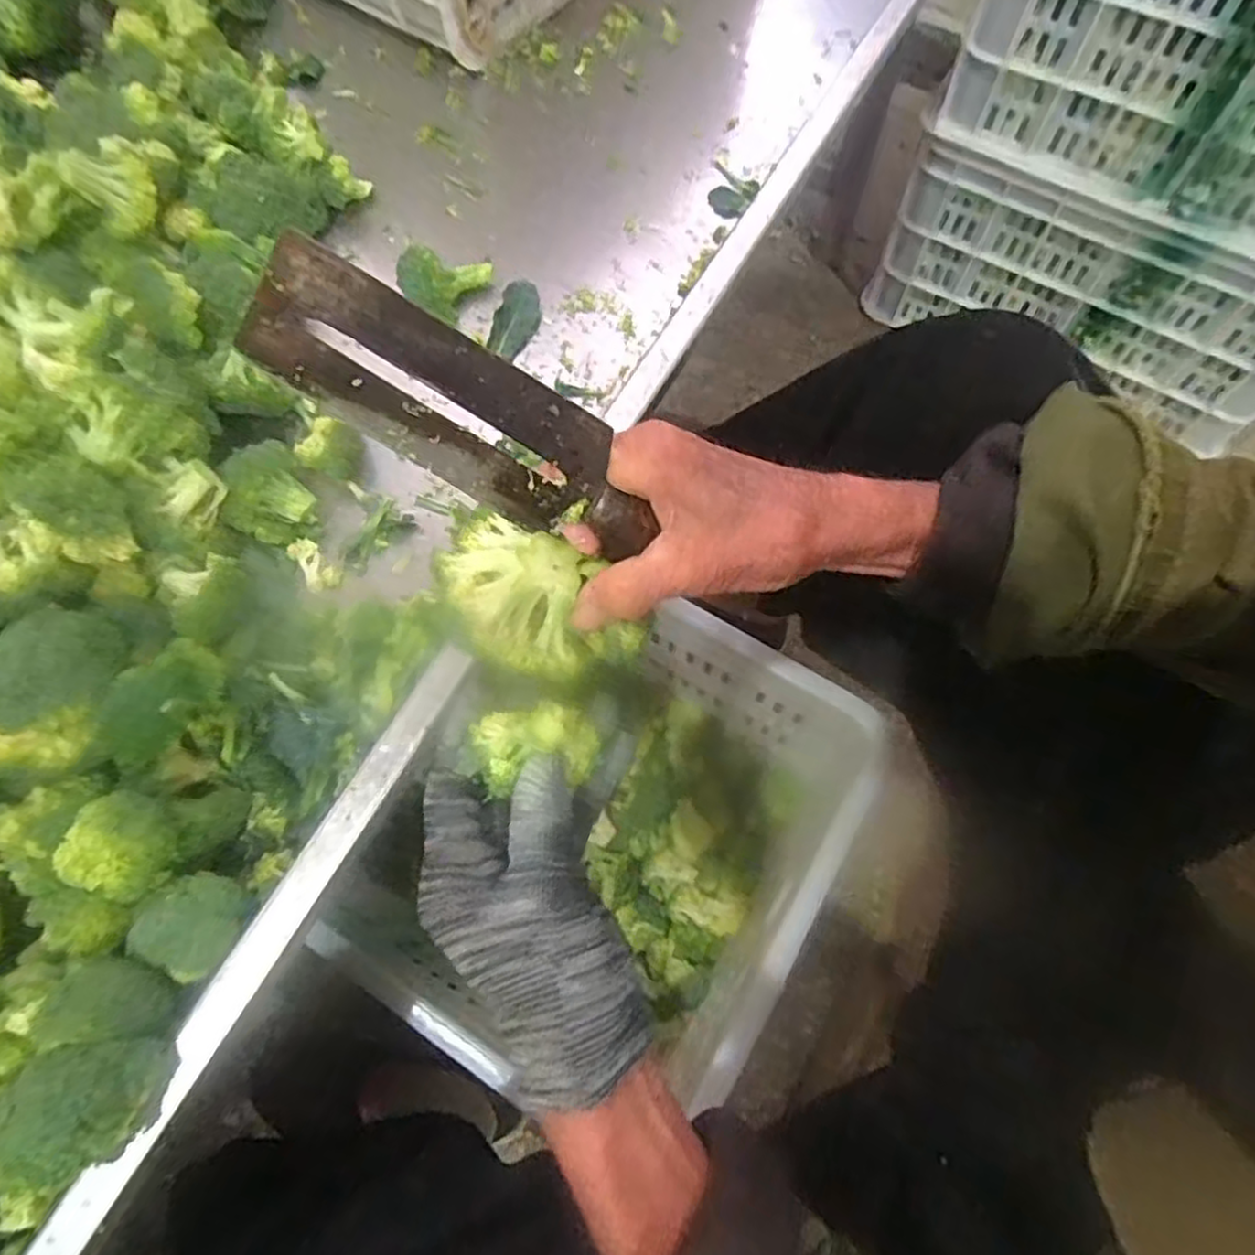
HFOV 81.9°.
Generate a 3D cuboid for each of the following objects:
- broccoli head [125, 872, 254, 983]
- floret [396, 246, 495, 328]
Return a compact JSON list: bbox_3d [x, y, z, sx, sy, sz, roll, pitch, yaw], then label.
[{"bbox_3d":[-0.207,0.142,0.351,0.043,0.039,0.046,29,72,11],"label":"broccoli head"},{"bbox_3d":[-0.137,-0.256,0.532,0.053,0.037,0.062,31,72,12],"label":"floret"}]

